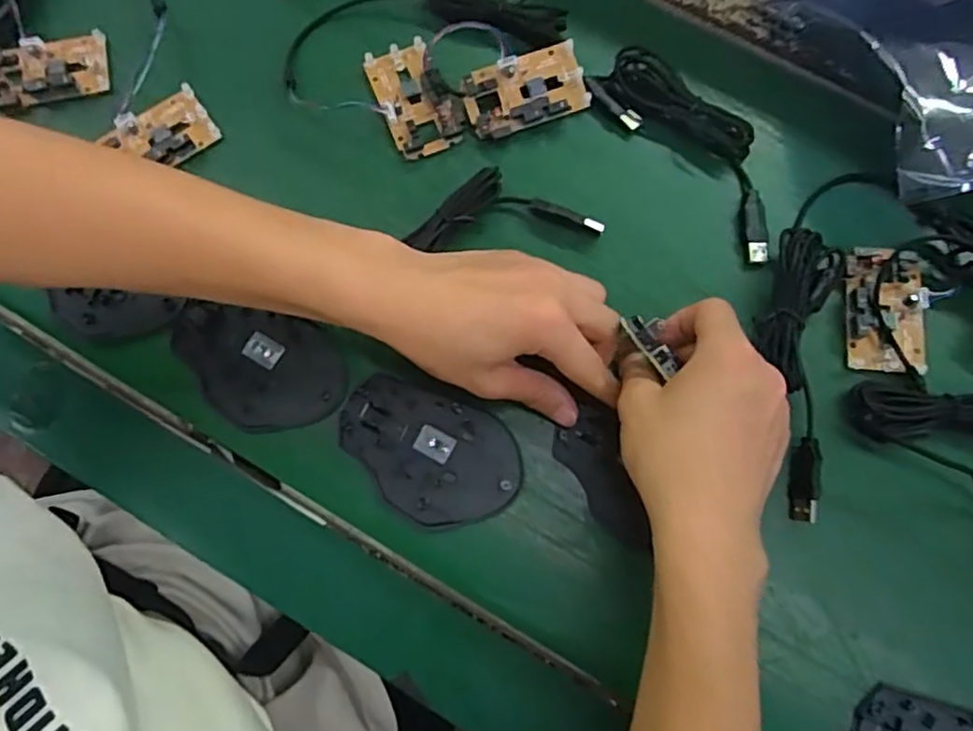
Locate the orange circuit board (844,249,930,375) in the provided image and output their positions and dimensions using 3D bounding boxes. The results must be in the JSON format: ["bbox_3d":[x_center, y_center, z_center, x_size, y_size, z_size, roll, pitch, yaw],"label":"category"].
[{"bbox_3d":[0.242,-0.033,0.394,0.045,0.012,0.073,7,77,2],"label":"orange circuit board"}]

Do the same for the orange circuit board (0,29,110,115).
[{"bbox_3d":[-0.290,-0.194,0.433,0.078,0.011,0.046,-10,77,-2],"label":"orange circuit board"}]

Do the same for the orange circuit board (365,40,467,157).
[{"bbox_3d":[-0.047,-0.178,0.425,0.047,0.017,0.080,-22,78,-5],"label":"orange circuit board"}]

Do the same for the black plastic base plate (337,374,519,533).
[{"bbox_3d":[-0.034,0.051,0.384,0.109,0.005,0.073,24,78,5],"label":"black plastic base plate"}]

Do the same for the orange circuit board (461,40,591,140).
[{"bbox_3d":[0.024,-0.177,0.423,0.078,0.014,0.045,-20,93,-6],"label":"orange circuit board"}]

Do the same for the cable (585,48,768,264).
[{"bbox_3d":[0.135,-0.140,0.417,0.050,0.022,0.156,-40,80,-8],"label":"cable"}]

